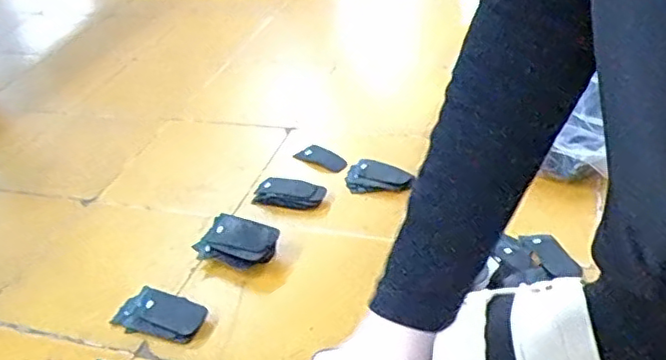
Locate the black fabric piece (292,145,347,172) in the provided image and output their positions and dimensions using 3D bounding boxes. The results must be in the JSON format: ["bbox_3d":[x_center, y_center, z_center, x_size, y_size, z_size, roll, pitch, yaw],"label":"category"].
[{"bbox_3d":[-0.014,-0.029,0.815,0.076,0.004,0.033,25,48,37],"label":"black fabric piece"}]

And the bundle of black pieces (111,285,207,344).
[{"bbox_3d":[-0.169,0.130,0.603,0.091,0.014,0.045,8,39,20],"label":"bundle of black pieces"}]

